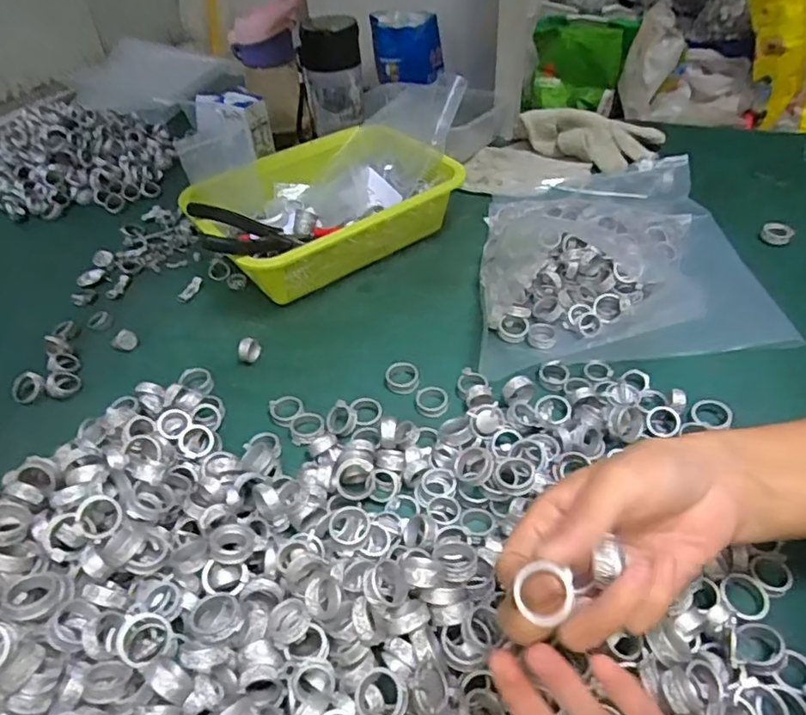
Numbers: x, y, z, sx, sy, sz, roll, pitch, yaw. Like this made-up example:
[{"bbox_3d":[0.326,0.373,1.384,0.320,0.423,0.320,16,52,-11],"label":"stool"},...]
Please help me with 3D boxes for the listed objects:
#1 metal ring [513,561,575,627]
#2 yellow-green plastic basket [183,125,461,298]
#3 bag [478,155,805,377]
[{"bbox_3d":[0.055,0.090,0.228,0.019,0.004,0.021,28,78,23],"label":"metal ring"},{"bbox_3d":[-0.091,-0.164,0.658,0.270,0.075,0.213,-31,49,-25],"label":"yellow-green plastic basket"},{"bbox_3d":[0.203,-0.120,0.611,0.267,0.037,0.306,-4,44,1],"label":"bag"}]

